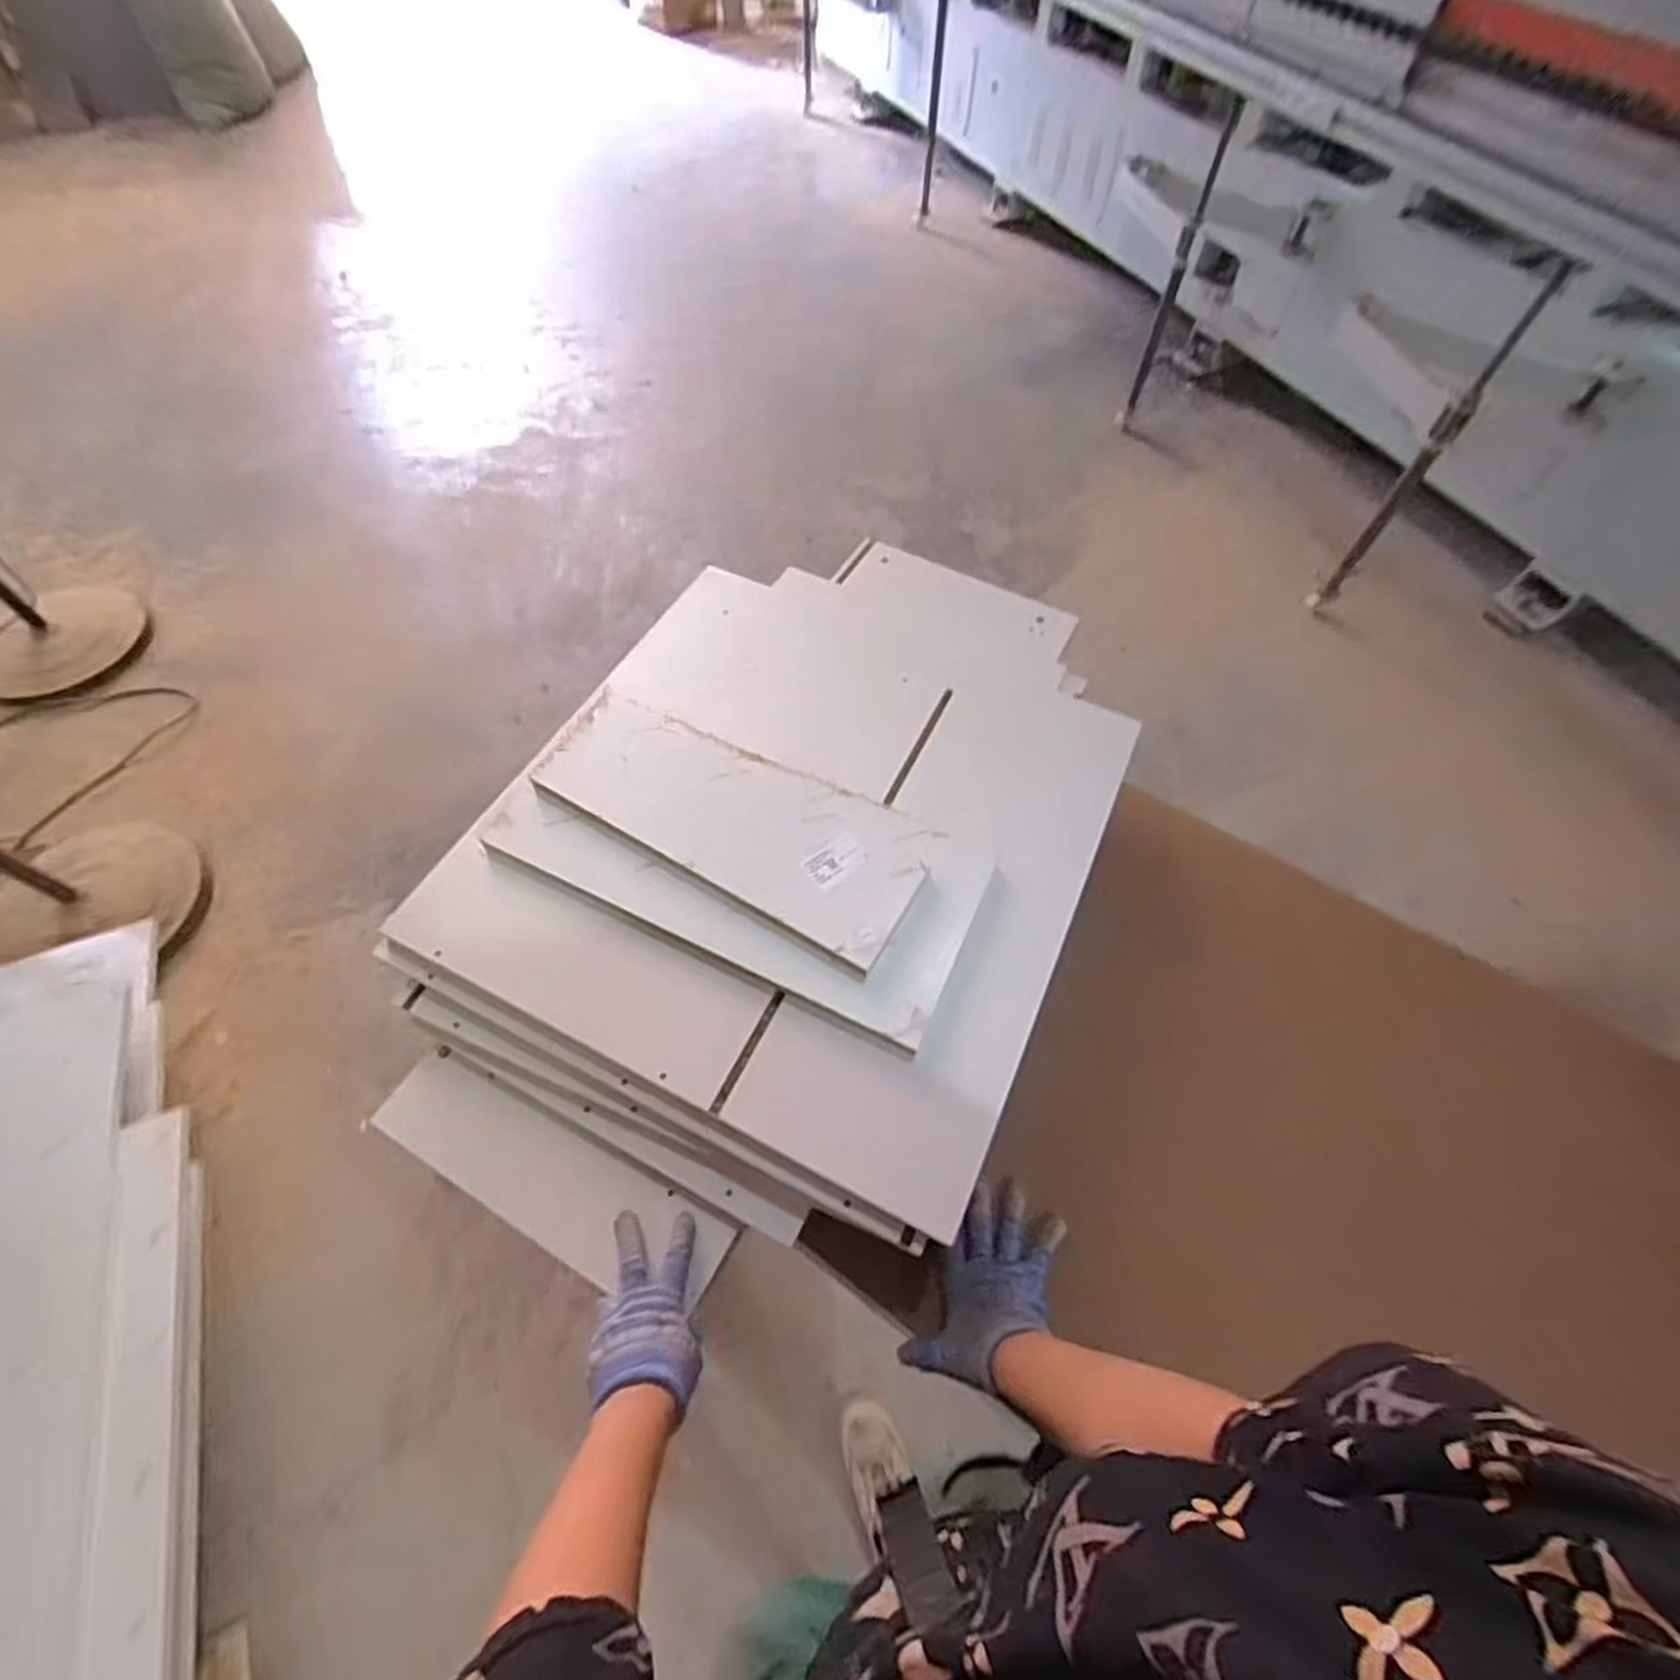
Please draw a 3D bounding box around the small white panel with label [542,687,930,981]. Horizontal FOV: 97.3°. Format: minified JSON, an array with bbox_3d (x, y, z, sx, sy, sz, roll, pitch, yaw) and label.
[{"bbox_3d":[-0.107,-0.021,0.700,0.376,0.017,0.132,28,62,15],"label":"small white panel with label"}]

